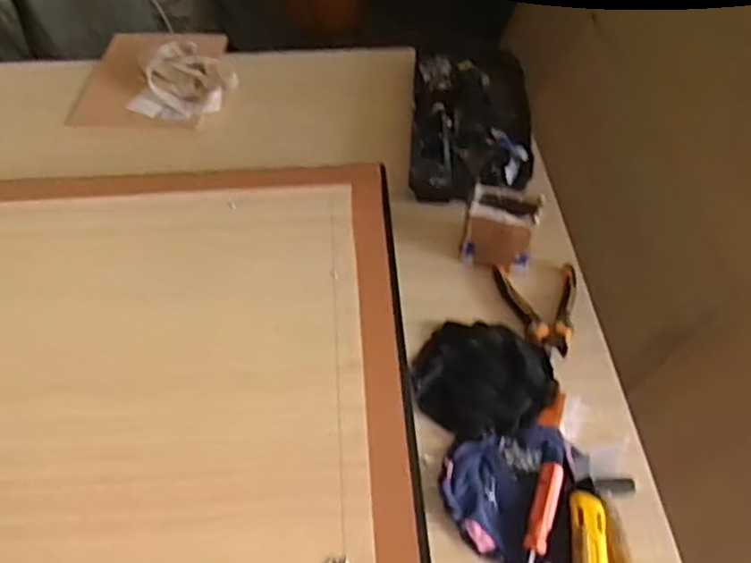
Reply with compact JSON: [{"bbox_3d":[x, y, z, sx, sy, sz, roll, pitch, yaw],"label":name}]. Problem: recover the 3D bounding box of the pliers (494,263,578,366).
[{"bbox_3d":[0.204,0.034,0.857,0.098,0.012,0.140,-4,50,-1],"label":"pliers"}]

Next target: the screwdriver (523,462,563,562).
[{"bbox_3d":[0.147,0.250,0.665,0.021,0.027,0.173,14,52,14],"label":"screwdriver"}]

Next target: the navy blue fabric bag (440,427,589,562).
[{"bbox_3d":[0.134,0.200,0.709,0.131,0.017,0.142,14,52,14],"label":"navy blue fabric bag"}]

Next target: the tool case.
[{"bbox_3d":[0.146,-0.249,1.093,0.175,0.037,0.336,2,50,4],"label":"tool case"}]

